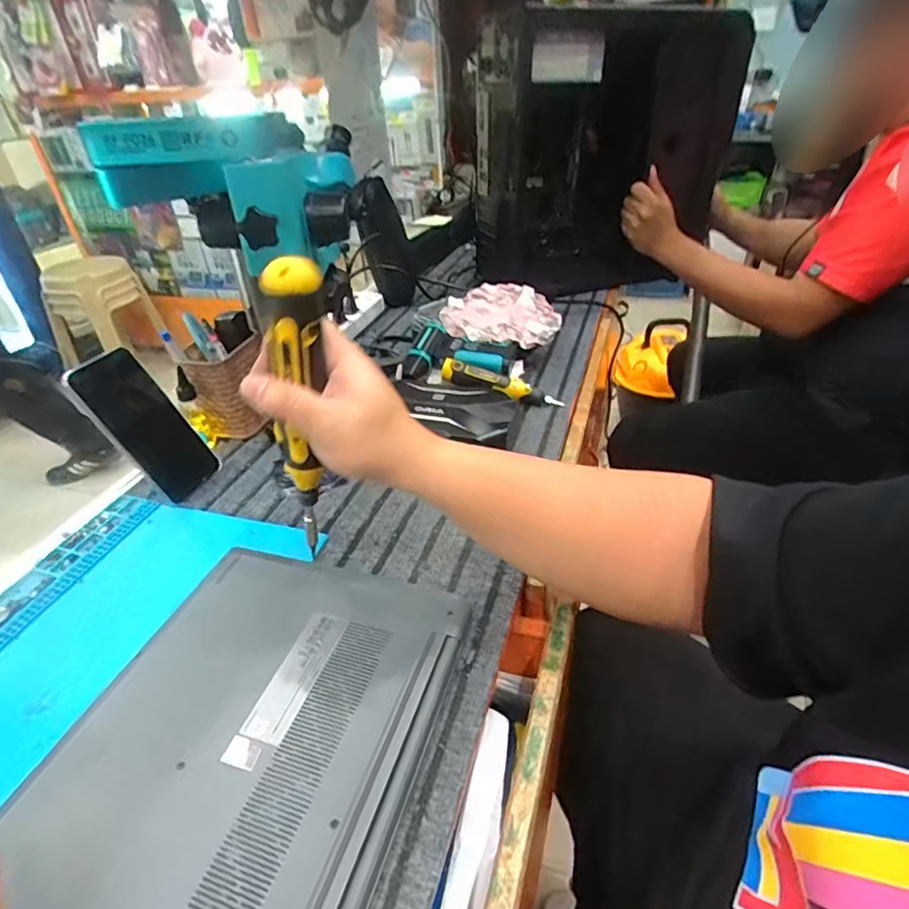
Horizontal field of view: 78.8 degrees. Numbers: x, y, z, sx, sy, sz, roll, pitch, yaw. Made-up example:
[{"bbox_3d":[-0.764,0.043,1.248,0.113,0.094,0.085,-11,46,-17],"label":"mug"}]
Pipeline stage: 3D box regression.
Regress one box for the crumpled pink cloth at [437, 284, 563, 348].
[{"bbox_3d":[0.065,-0.199,0.792,0.165,0.038,0.142,-3,35,1],"label":"crumpled pink cloth"}]

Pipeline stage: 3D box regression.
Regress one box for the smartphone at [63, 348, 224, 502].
[{"bbox_3d":[-0.319,-0.031,0.579,0.011,0.160,0.077,-13,32,35],"label":"smartphone"}]

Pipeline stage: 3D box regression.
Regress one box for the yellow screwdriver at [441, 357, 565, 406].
[{"bbox_3d":[0.060,-0.088,0.706,0.157,0.026,0.033,17,38,1],"label":"yellow screwdriver"}]

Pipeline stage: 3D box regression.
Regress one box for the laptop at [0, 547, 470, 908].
[{"bbox_3d":[-0.142,0.197,0.340,0.213,0.031,0.341,8,37,17],"label":"laptop"}]

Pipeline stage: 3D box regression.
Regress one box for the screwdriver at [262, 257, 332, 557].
[{"bbox_3d":[-0.108,-0.023,0.398,0.031,0.227,0.039,26,38,27],"label":"screwdriver"}]

